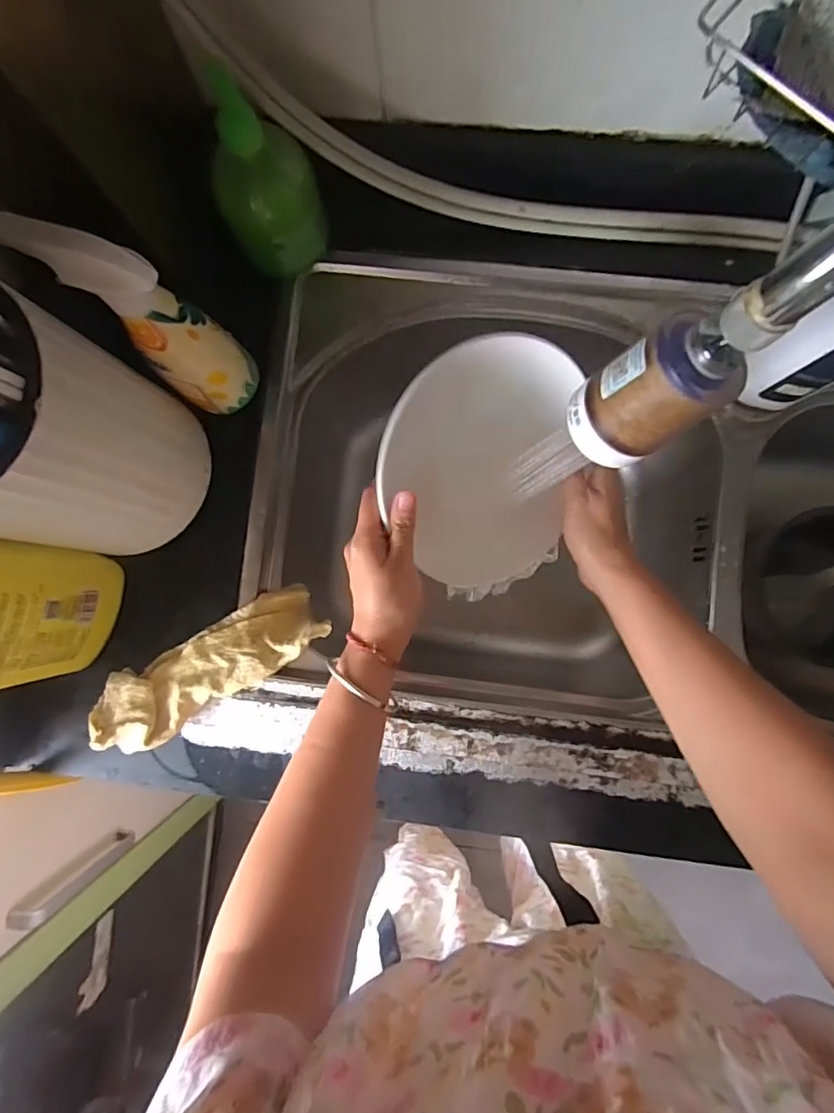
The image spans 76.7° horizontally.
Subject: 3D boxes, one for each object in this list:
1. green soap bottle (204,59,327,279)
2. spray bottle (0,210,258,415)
[{"bbox_3d":[-0.116,-0.287,0.423,0.060,0.145,0.078,31,89,4],"label":"green soap bottle"},{"bbox_3d":[-0.188,-0.170,0.391,0.093,0.201,0.058,40,89,4],"label":"spray bottle"}]

